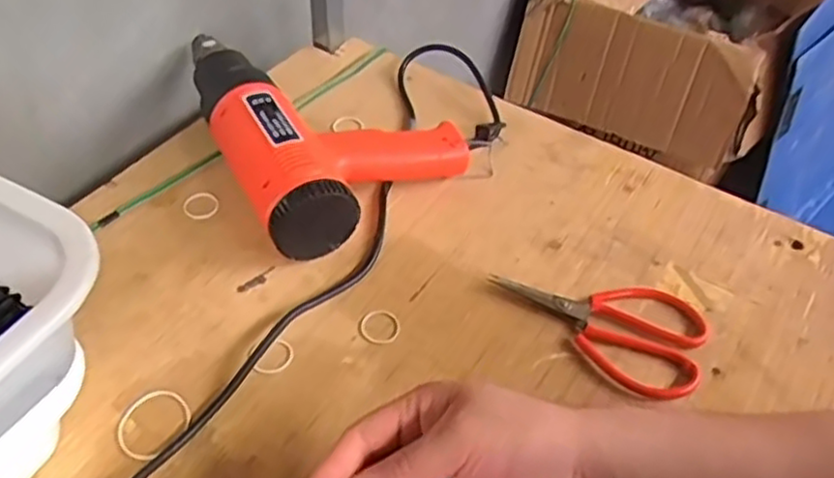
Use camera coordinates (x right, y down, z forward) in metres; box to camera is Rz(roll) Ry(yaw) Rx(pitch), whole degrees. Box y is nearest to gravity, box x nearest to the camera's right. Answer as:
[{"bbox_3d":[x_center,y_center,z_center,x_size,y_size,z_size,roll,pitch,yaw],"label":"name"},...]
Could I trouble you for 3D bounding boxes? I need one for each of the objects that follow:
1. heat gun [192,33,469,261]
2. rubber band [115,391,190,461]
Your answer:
[{"bbox_3d":[-0.113,-0.110,0.633,0.189,0.072,0.270,-34,58,-28],"label":"heat gun"},{"bbox_3d":[-0.173,0.119,0.469,0.043,0.004,0.047,1,48,-2],"label":"rubber band"}]

